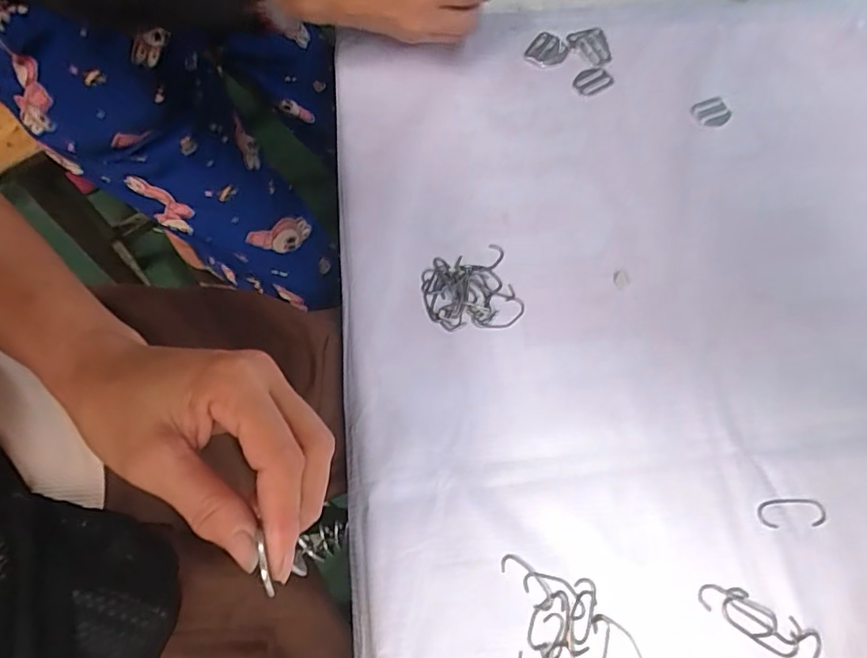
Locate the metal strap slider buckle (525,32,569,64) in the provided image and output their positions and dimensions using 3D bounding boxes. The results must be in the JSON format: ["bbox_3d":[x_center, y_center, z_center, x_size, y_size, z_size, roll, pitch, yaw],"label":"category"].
[{"bbox_3d":[0.094,-0.228,0.444,0.029,0.004,0.029,32,72,10],"label":"metal strap slider buckle"}]

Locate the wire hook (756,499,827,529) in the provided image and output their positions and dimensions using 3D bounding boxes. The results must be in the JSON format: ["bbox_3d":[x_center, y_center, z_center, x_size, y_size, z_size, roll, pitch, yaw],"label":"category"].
[{"bbox_3d":[0.217,0.112,0.329,0.043,0.004,0.017,-1,70,-2],"label":"wire hook"}]

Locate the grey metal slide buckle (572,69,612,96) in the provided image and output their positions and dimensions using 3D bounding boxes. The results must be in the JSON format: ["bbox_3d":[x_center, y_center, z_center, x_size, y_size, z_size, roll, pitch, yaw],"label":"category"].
[{"bbox_3d":[0.129,-0.202,0.442,0.030,0.004,0.020,-23,72,-10],"label":"grey metal slide buckle"}]

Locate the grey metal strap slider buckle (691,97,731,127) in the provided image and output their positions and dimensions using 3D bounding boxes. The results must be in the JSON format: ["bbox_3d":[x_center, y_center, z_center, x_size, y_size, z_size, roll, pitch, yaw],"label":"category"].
[{"bbox_3d":[0.222,-0.172,0.433,0.031,0.005,0.023,-19,71,-8],"label":"grey metal strap slider buckle"}]

